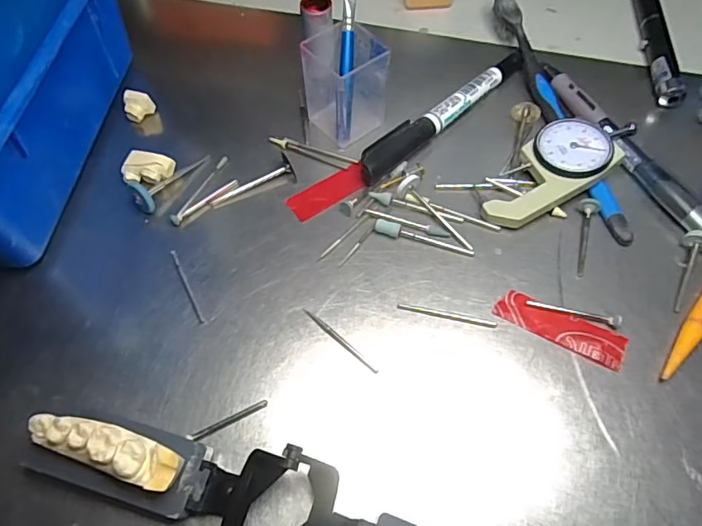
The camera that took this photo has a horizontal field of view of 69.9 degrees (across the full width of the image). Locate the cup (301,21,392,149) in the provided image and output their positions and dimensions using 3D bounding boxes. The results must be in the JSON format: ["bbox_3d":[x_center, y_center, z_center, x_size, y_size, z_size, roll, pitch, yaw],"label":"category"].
[{"bbox_3d":[-0.003,-0.095,0.266,0.035,0.049,0.037,37,67,20],"label":"cup"}]

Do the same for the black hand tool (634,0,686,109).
[{"bbox_3d":[0.190,-0.155,0.320,0.015,0.011,0.145,6,60,5],"label":"black hand tool"}]

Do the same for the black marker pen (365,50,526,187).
[{"bbox_3d":[0.053,-0.084,0.280,0.130,0.011,0.016,-40,67,-20],"label":"black marker pen"}]

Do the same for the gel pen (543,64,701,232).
[{"bbox_3d":[0.142,-0.060,0.266,0.017,0.011,0.128,-24,62,-13],"label":"gel pen"}]

